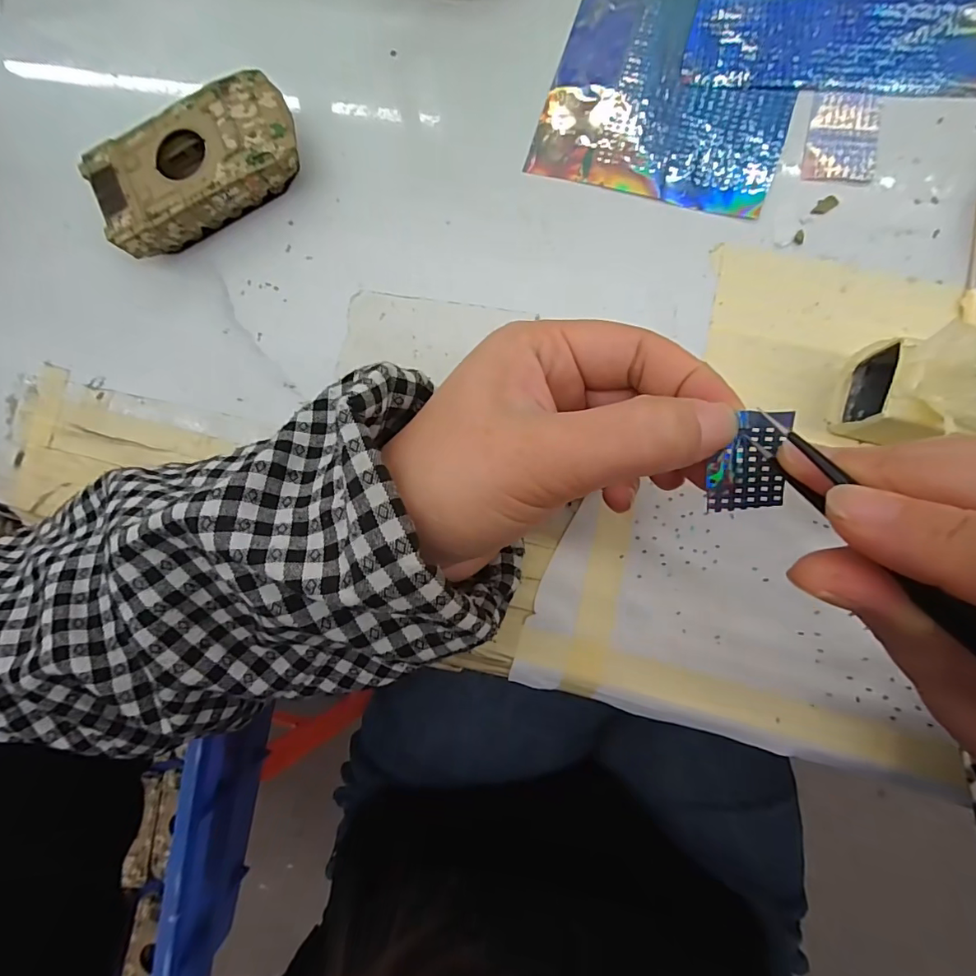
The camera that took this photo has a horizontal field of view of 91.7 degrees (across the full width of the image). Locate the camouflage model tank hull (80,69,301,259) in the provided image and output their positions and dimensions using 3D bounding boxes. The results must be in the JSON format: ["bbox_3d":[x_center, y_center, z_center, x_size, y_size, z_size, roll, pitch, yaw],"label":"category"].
[{"bbox_3d":[-0.135,-0.152,0.226,0.095,0.027,0.049,-26,84,5],"label":"camouflage model tank hull"}]

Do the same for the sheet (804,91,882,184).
[{"bbox_3d":[0.152,-0.150,0.201,0.028,0.004,0.040,11,88,8],"label":"sheet"}]

